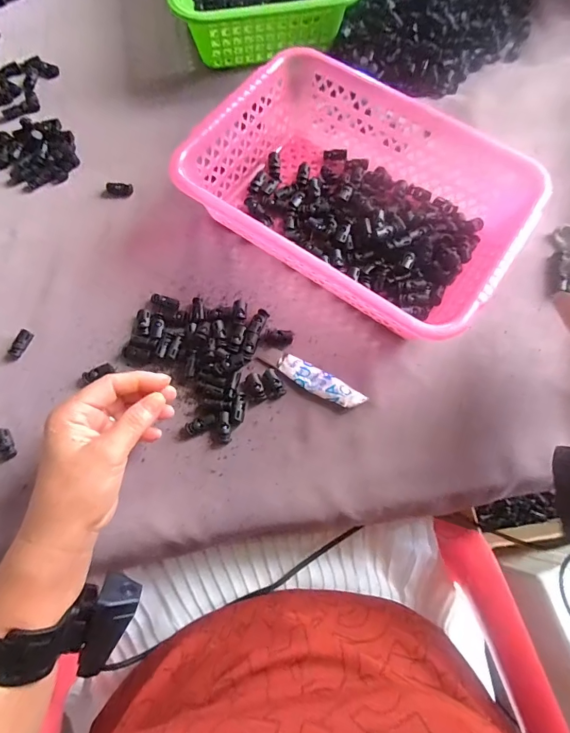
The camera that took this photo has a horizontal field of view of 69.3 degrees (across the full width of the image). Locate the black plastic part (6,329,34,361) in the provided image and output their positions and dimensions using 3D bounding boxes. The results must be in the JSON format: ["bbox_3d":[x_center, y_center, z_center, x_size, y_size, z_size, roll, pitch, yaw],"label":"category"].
[{"bbox_3d":[-0.257,-0.021,0.399,0.014,0.004,0.030,20,71,5],"label":"black plastic part"}]

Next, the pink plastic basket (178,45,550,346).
[{"bbox_3d":[0.069,-0.167,0.419,0.312,0.085,0.221,32,72,9],"label":"pink plastic basket"}]

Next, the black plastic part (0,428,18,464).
[{"bbox_3d":[-0.252,0.070,0.368,0.018,0.008,0.029,-23,72,-10],"label":"black plastic part"}]

